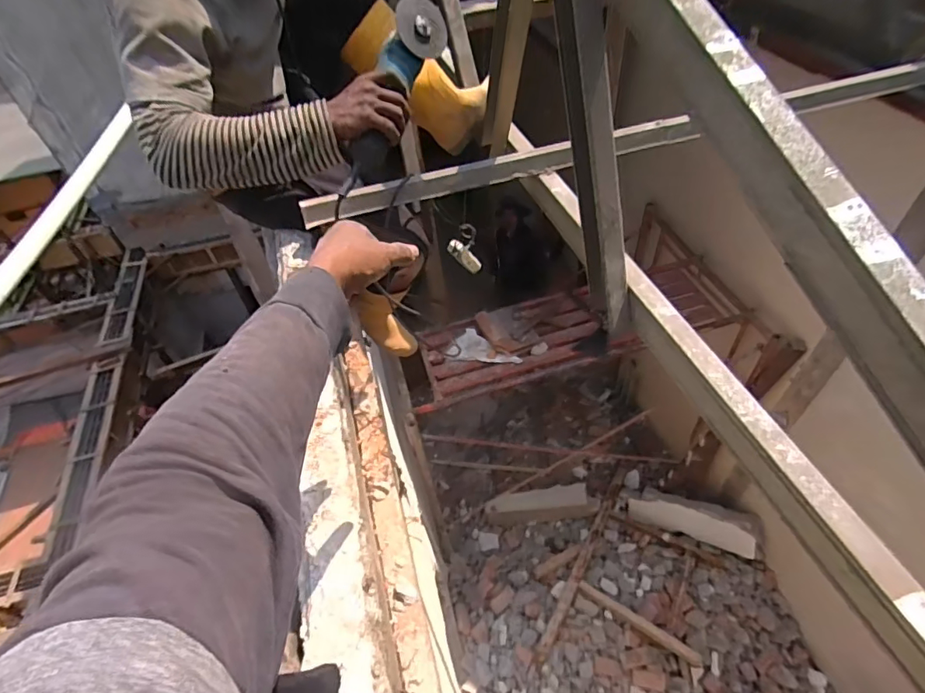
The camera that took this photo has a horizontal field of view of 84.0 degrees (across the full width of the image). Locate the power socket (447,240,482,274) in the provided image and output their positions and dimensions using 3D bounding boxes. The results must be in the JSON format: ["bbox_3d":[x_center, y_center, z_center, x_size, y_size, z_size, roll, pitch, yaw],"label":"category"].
[{"bbox_3d":[0.011,-0.296,1.705,0.054,0.171,0.037,-44,54,6],"label":"power socket"}]

